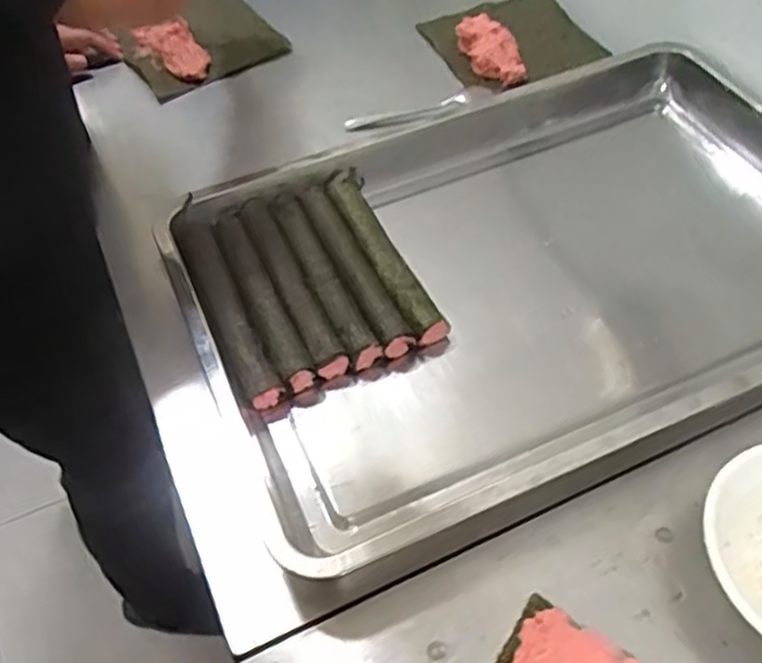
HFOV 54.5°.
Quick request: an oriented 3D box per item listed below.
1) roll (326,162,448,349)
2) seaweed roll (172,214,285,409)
[{"bbox_3d":[-0.001,-0.073,0.663,0.040,0.032,0.203,-20,55,-11],"label":"roll"},{"bbox_3d":[-0.134,-0.022,0.629,0.034,0.027,0.203,-22,55,-12],"label":"seaweed roll"}]

